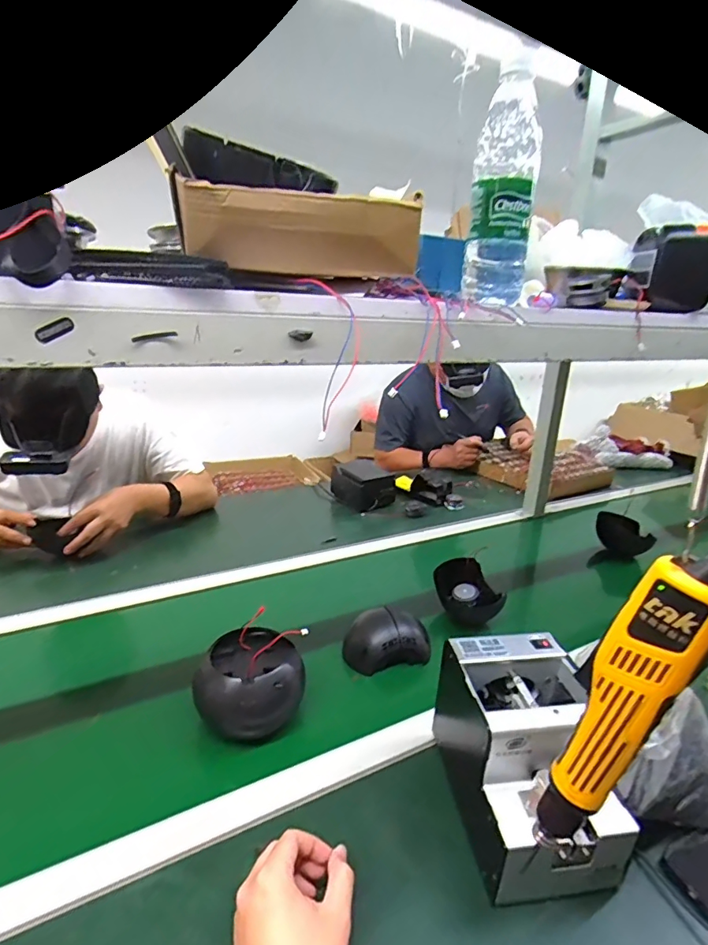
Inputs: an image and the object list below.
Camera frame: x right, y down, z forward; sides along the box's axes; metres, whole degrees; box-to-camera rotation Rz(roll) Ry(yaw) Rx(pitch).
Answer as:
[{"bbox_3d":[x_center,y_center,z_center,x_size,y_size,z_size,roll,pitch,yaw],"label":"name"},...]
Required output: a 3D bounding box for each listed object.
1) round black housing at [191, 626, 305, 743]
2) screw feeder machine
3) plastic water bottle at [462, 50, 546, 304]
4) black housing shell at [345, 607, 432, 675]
[{"bbox_3d":[-0.129,0.264,0.608,0.126,0.098,0.107,-1,20,-12],"label":"round black housing"},{"bbox_3d":[0.173,0.283,0.498,0.130,0.151,0.183,1,19,-7],"label":"screw feeder machine"},{"bbox_3d":[0.158,-0.300,0.519,0.064,0.221,0.056,7,18,11],"label":"plastic water bottle"},{"bbox_3d":[0.050,0.246,0.724,0.124,0.066,0.074,4,19,1],"label":"black housing shell"}]

